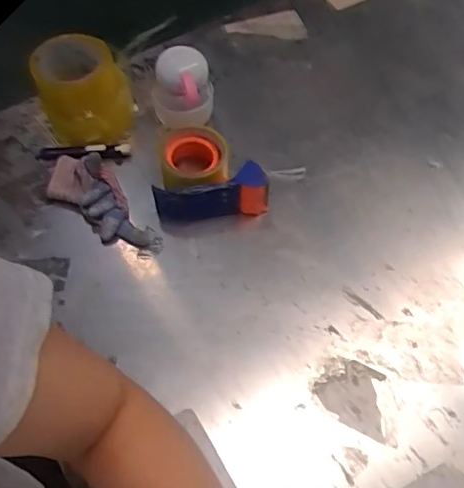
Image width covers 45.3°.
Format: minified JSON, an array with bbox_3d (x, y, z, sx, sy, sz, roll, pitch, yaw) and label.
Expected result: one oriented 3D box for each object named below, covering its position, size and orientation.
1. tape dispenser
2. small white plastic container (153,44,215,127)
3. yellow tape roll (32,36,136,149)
[{"bbox_3d":[-0.024,-0.058,0.691,0.139,0.066,0.032,-10,63,-5],"label":"tape dispenser"},{"bbox_3d":[-0.062,-0.192,0.695,0.076,0.085,0.061,-5,61,-4],"label":"small white plastic container"},{"bbox_3d":[-0.184,-0.189,0.703,0.111,0.106,0.094,-19,65,-10],"label":"yellow tape roll"}]

